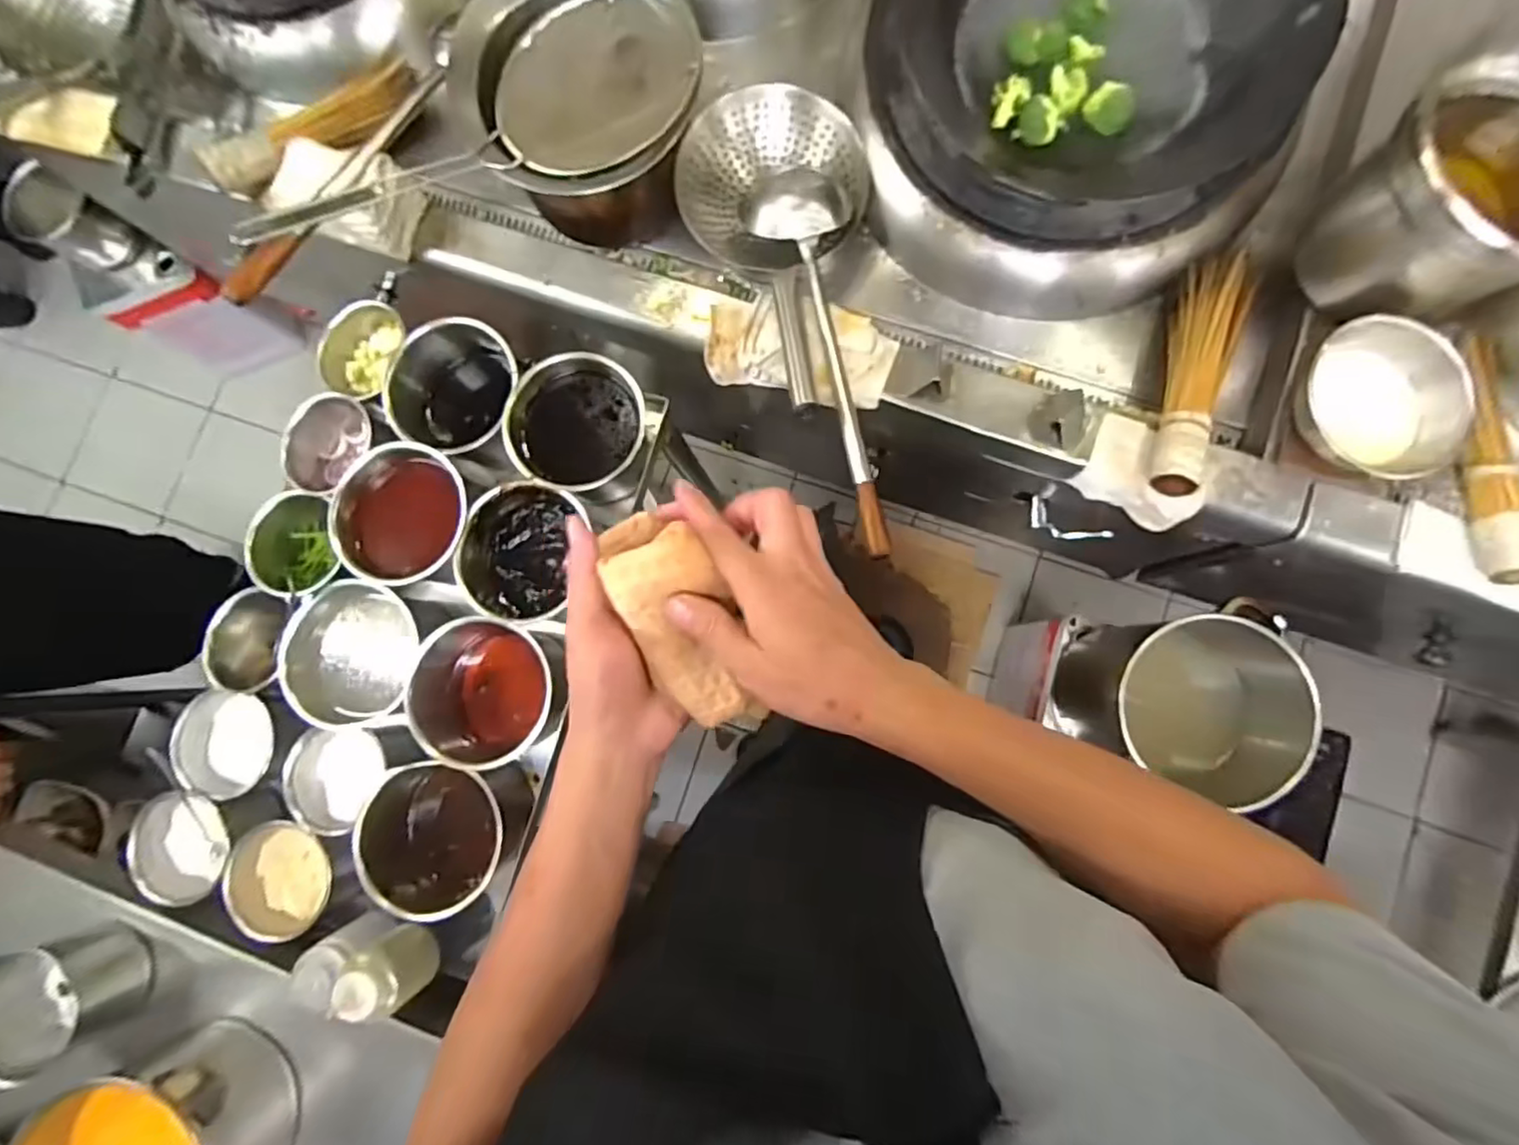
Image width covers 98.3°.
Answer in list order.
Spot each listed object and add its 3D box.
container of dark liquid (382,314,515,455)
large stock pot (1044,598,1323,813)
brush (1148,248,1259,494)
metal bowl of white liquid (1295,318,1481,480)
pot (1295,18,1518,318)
[{"bbox_3d":[-0.341,-0.203,0.775,0.147,0.111,0.146,0,82,3],"label":"container of dark liquid"},{"bbox_3d":[0.620,0.185,1.004,0.240,0.266,0.264,0,82,3],"label":"large stock pot"},{"bbox_3d":[0.494,-0.219,0.733,0.062,0.059,0.281,15,83,5],"label":"brush"},{"bbox_3d":[0.659,-0.185,0.705,0.166,0.063,0.148,14,105,-2],"label":"metal bowl of white liquid"},{"bbox_3d":[0.705,-0.363,0.640,0.178,0.192,0.217,-42,82,-3],"label":"pot"}]

